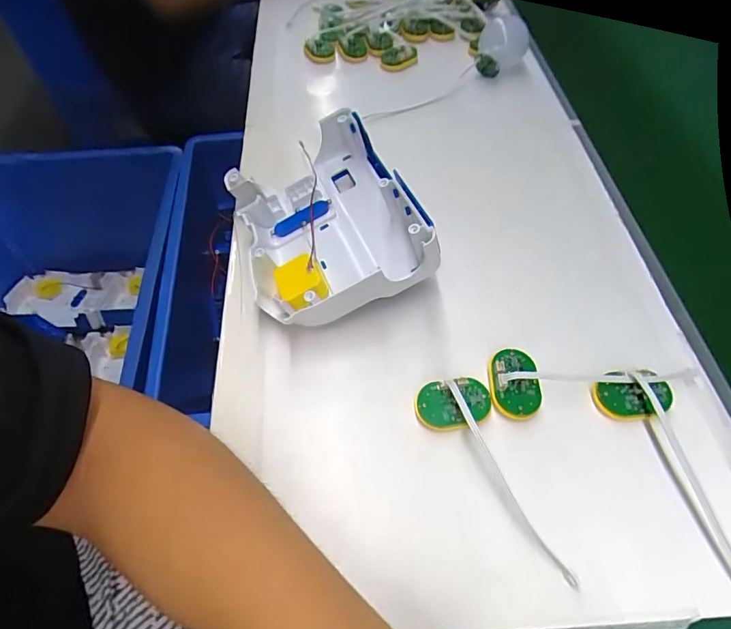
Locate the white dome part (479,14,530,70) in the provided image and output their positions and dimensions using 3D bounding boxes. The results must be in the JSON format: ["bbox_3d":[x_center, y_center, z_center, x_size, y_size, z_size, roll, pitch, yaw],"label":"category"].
[{"bbox_3d":[0.178,-0.345,0.590,0.064,0.065,0.019,-8,56,-5],"label":"white dome part"}]

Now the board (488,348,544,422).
[{"bbox_3d":[0.111,0.049,0.342,0.036,0.010,0.055,1,56,1],"label":"board"}]

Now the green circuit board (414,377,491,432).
[{"bbox_3d":[0.064,0.065,0.333,0.054,0.010,0.034,-10,57,-7],"label":"green circuit board"}]

